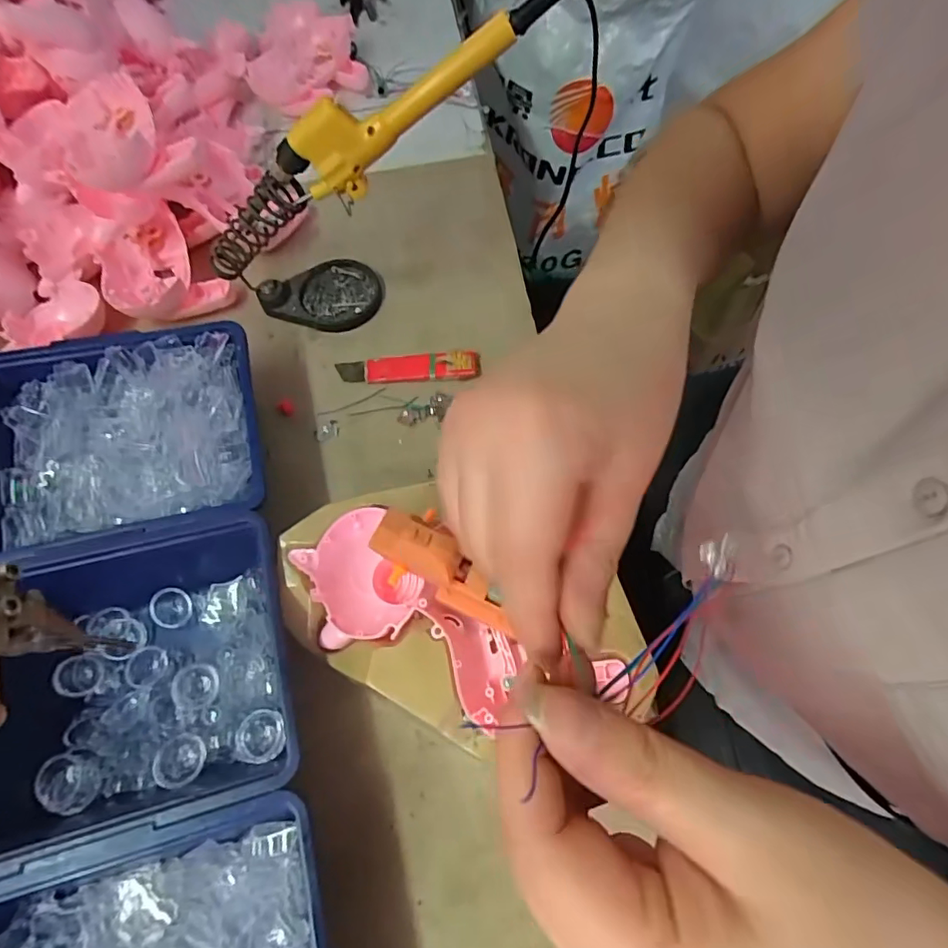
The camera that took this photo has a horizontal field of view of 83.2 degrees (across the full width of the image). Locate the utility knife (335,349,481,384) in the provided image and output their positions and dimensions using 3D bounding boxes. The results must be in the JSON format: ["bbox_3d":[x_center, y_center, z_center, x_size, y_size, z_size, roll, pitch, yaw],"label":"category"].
[{"bbox_3d":[-0.050,-0.080,0.401,0.107,0.012,0.022,1,67,3],"label":"utility knife"}]

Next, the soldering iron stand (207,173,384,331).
[{"bbox_3d":[-0.129,-0.155,0.385,0.105,0.103,0.065,-32,69,-10],"label":"soldering iron stand"}]

